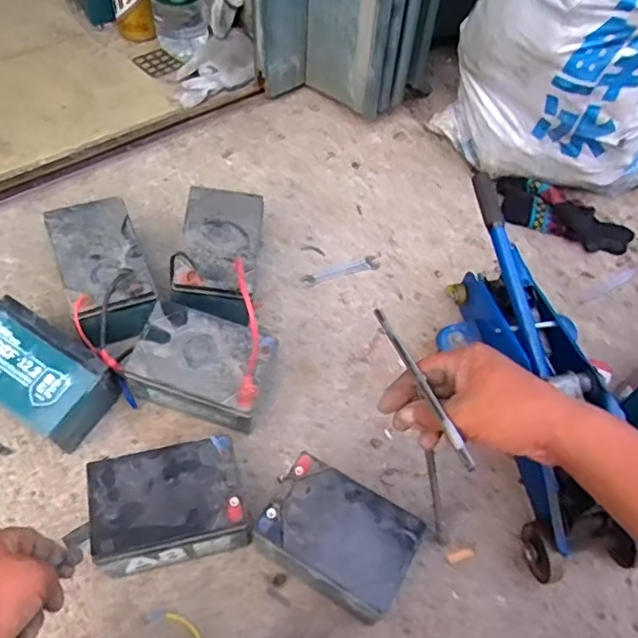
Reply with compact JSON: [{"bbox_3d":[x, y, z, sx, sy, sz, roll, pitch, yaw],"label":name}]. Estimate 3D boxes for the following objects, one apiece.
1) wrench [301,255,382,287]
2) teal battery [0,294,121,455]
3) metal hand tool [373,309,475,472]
[{"bbox_3d":[0.034,-0.070,0.866,0.120,0.010,0.024,-22,65,-15],"label":"wrench"},{"bbox_3d":[-0.312,0.065,0.679,0.151,0.102,0.096,26,58,15],"label":"teal battery"},{"bbox_3d":[0.081,0.049,0.491,0.008,0.009,0.180,-13,41,-11],"label":"metal hand tool"}]

